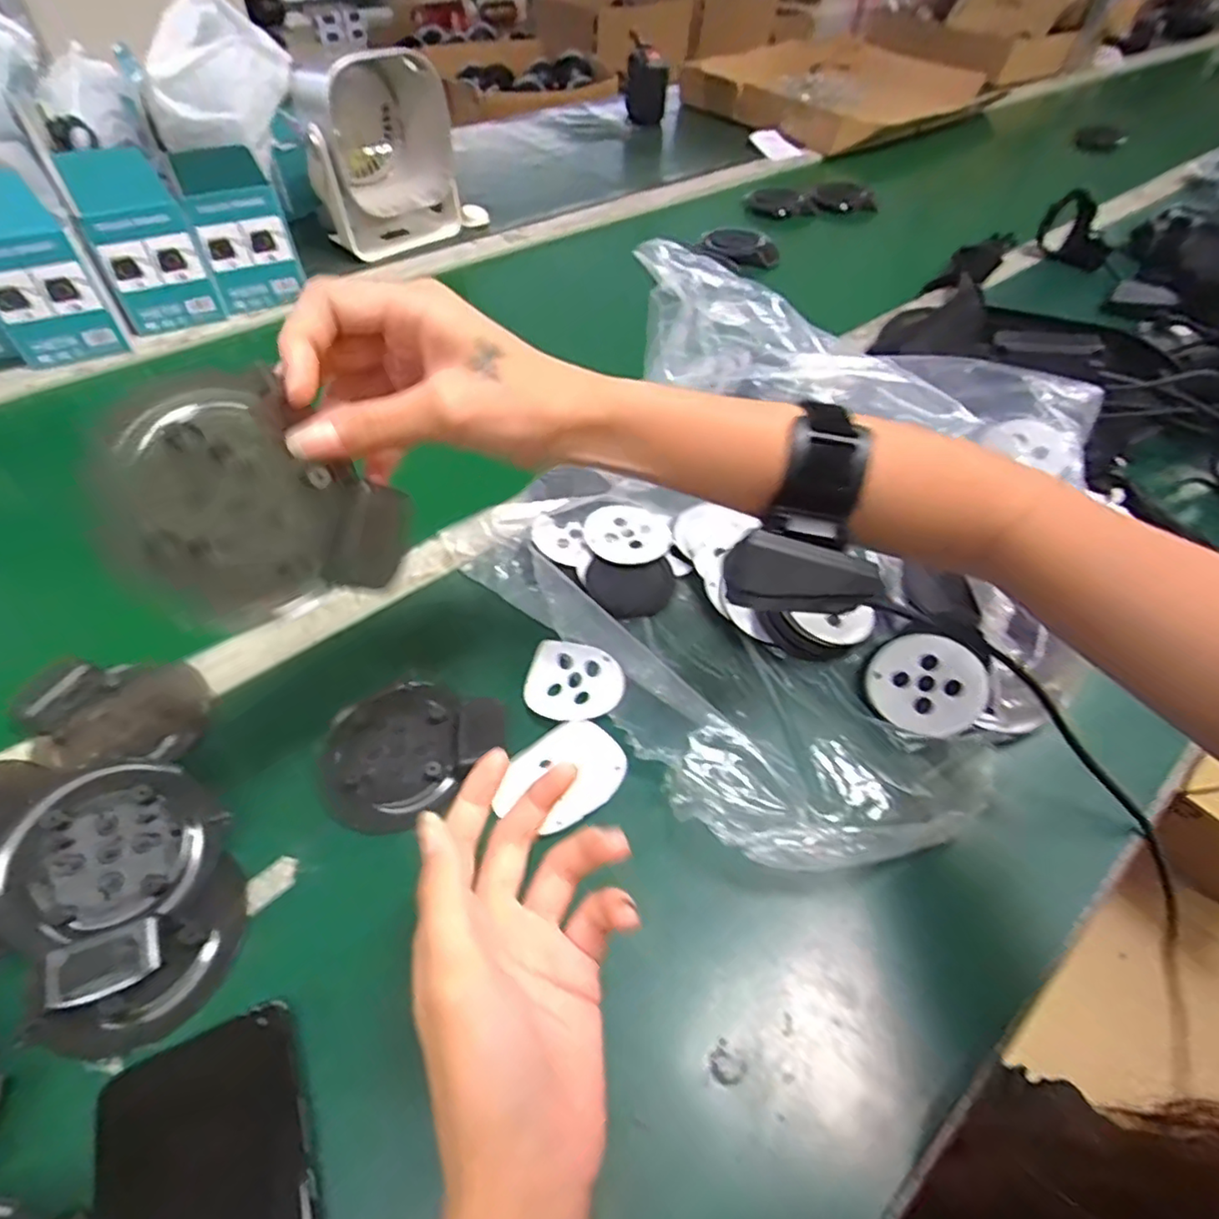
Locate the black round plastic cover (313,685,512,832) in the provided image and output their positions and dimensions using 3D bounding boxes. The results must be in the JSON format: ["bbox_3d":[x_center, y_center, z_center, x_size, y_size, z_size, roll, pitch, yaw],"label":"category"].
[{"bbox_3d":[-0.113,0.072,0.352,0.096,0.019,0.076,-30,55,-25],"label":"black round plastic cover"}]

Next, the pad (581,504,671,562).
[{"bbox_3d":[0.013,-0.055,0.462,0.059,0.009,0.059,-9,49,-9],"label":"pad"}]

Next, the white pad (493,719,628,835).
[{"bbox_3d":[-0.026,0.092,0.347,0.072,0.012,0.053,-26,54,-23],"label":"white pad"}]

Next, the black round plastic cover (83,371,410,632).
[{"bbox_3d":[-0.131,-0.036,0.235,0.011,0.096,0.084,10,58,45],"label":"black round plastic cover"}]

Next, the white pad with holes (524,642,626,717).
[{"bbox_3d":[-0.023,0.044,0.382,0.062,0.010,0.045,11,75,21],"label":"white pad with holes"}]

